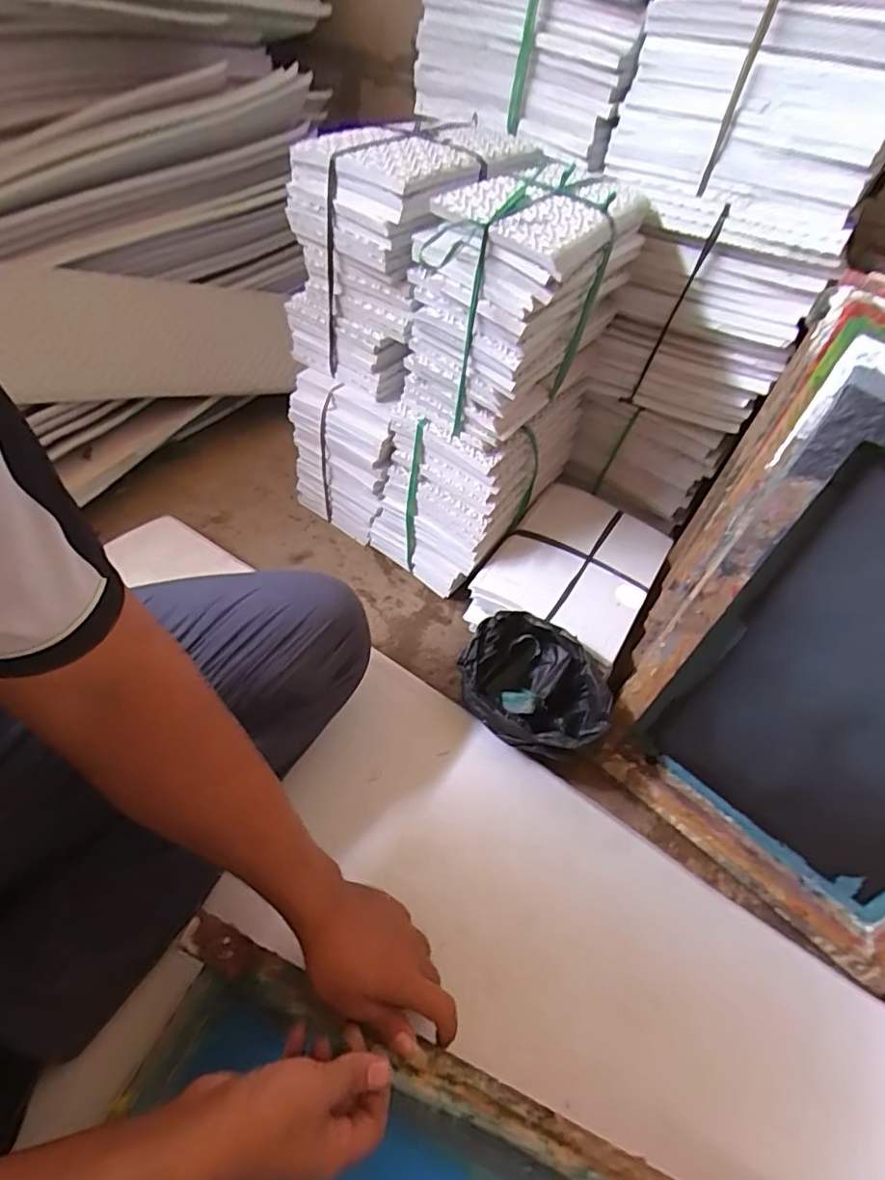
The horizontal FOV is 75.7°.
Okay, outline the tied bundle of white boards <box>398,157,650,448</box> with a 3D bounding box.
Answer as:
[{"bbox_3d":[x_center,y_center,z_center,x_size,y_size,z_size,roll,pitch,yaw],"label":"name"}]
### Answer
[{"bbox_3d":[0.096,-0.339,0.671,0.162,0.230,0.265,30,52,15],"label":"tied bundle of white boards"}]

